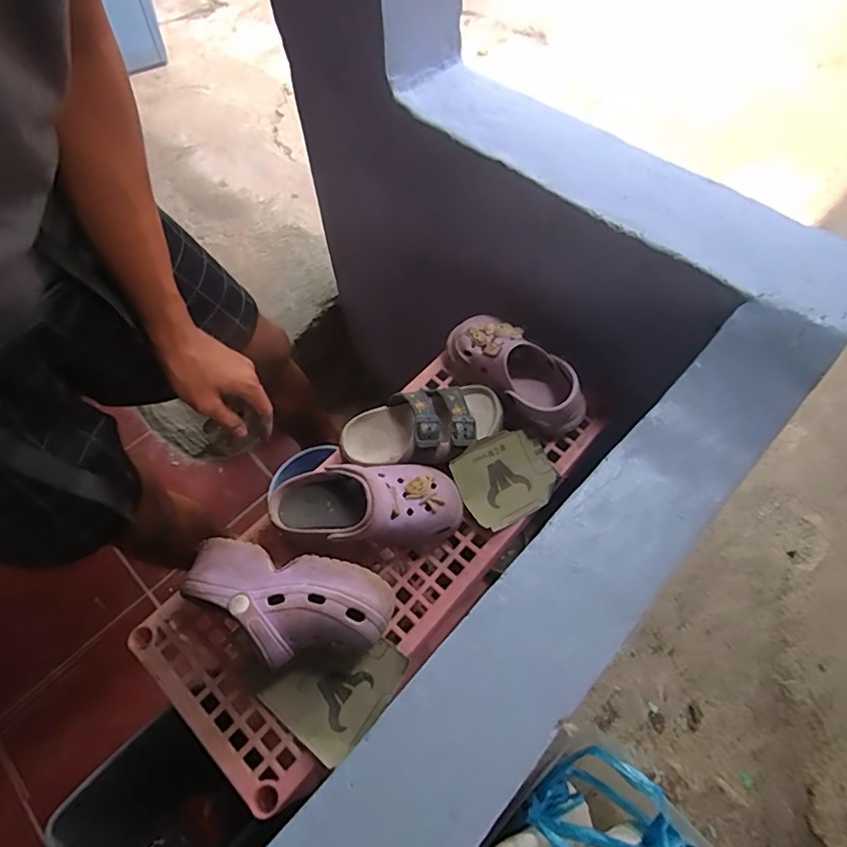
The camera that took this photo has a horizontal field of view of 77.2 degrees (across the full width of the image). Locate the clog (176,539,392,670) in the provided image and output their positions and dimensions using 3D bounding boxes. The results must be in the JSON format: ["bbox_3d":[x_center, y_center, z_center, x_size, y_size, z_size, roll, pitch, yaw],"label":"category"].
[{"bbox_3d":[-0.127,0.172,0.495,0.193,0.084,0.093,9,61,7],"label":"clog"}]

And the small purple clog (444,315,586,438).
[{"bbox_3d":[0.108,-0.061,0.634,0.188,0.065,0.083,40,69,21],"label":"small purple clog"}]

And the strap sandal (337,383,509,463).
[{"bbox_3d":[0.000,0.000,0.595,0.189,0.048,0.085,-16,61,-7],"label":"strap sandal"}]

